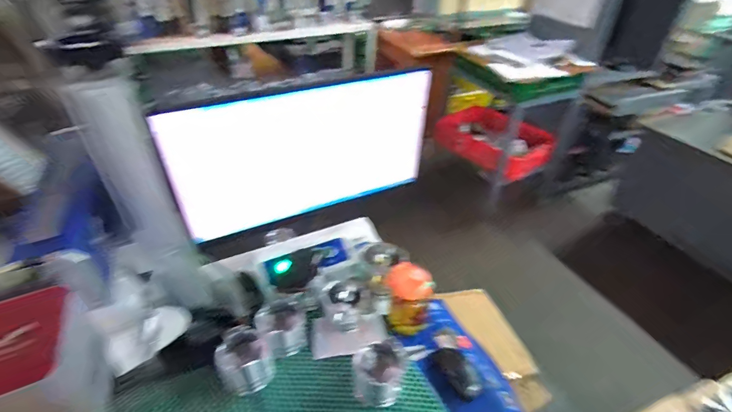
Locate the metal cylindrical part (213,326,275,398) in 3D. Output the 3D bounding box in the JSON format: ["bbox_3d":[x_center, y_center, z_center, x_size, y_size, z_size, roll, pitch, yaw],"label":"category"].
[{"bbox_3d":[-0.235,0.296,0.720,0.093,0.075,0.097,0,37,0],"label":"metal cylindrical part"}]

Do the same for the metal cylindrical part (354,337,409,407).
[{"bbox_3d":[0.025,0.309,0.699,0.088,0.075,0.091,0,37,0],"label":"metal cylindrical part"}]

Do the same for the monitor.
[{"bbox_3d":[-0.107,-0.103,0.721,0.481,0.254,0.049,-18,40,-22],"label":"monitor"}]

